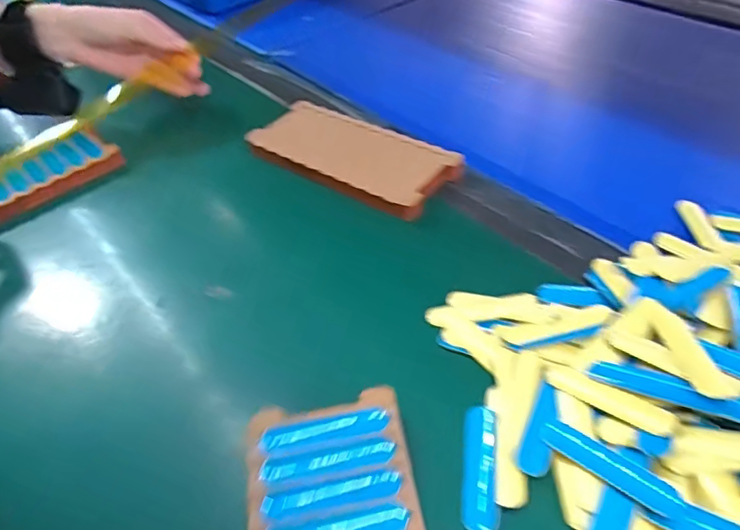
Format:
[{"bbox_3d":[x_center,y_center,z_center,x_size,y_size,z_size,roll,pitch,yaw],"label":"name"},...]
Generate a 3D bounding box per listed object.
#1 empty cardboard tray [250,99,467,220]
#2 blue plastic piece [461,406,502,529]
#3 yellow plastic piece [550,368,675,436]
[{"bbox_3d":[-0.017,-0.091,0.444,0.170,0.015,0.084,28,52,29],"label":"empty cardboard tray"},{"bbox_3d":[0.053,0.099,0.262,0.016,0.015,0.061,4,44,9],"label":"blue plastic piece"},{"bbox_3d":[0.116,0.065,0.267,0.014,0.006,0.061,-36,37,-29],"label":"yellow plastic piece"}]

